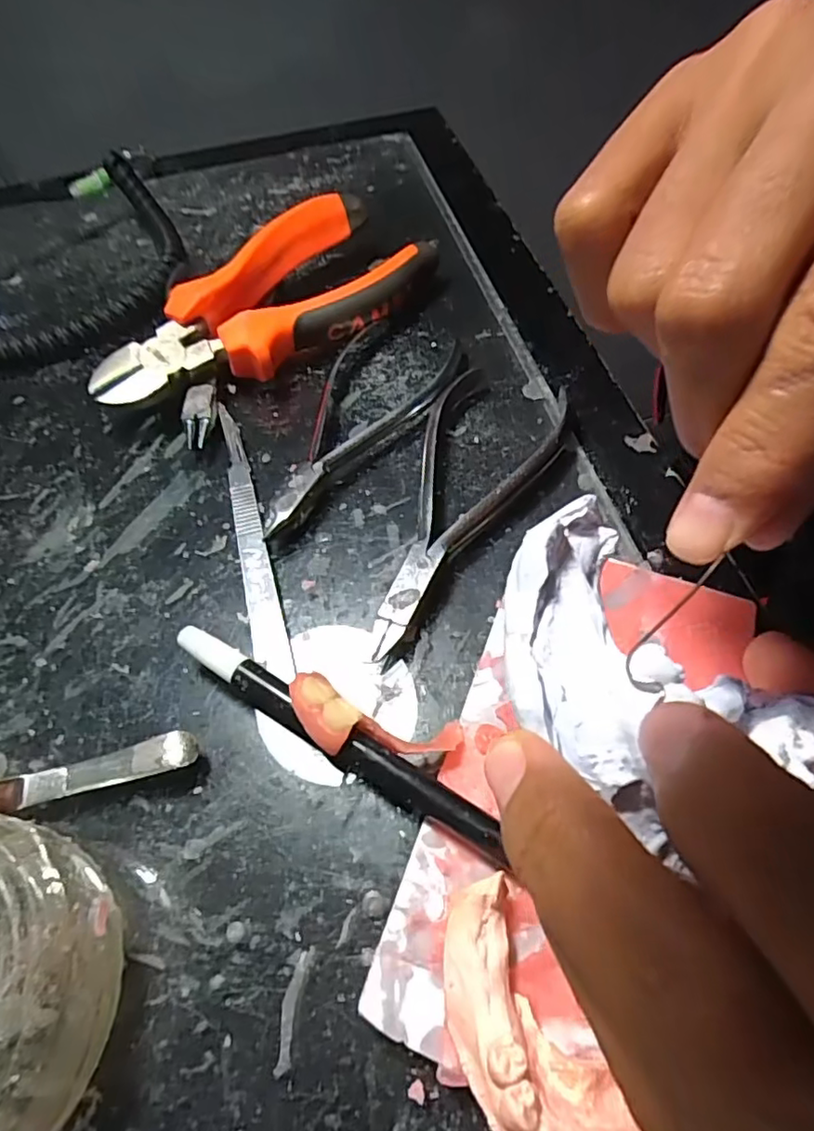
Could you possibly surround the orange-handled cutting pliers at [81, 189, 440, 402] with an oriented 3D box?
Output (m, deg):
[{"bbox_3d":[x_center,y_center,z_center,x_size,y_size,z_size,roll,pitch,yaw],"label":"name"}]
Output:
[{"bbox_3d":[-0.060,-0.107,0.259,0.146,0.035,0.057,-38,63,-19],"label":"orange-handled cutting pliers"}]

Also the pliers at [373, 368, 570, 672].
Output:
[{"bbox_3d":[0.020,-0.020,0.212,0.048,0.013,0.126,18,61,15],"label":"pliers"}]

